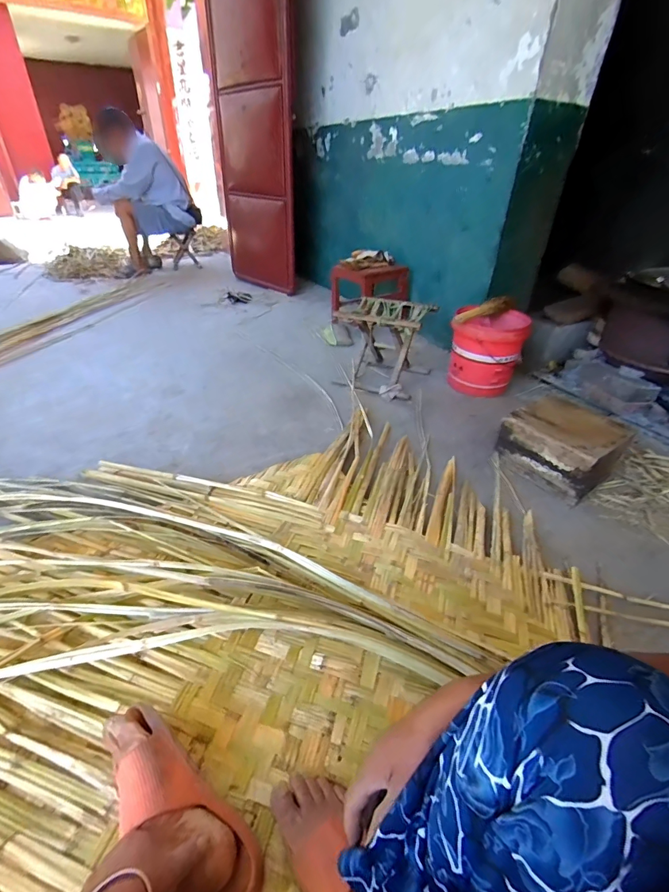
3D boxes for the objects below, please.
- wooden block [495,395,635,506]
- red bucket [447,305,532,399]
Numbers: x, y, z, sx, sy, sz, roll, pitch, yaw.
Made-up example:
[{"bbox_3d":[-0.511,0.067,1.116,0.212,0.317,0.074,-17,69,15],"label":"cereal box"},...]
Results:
[{"bbox_3d":[0.627,-0.001,1.114,0.218,0.143,0.272,-16,39,-24],"label":"wooden block"},{"bbox_3d":[0.563,-0.348,1.526,0.250,0.250,0.278,17,38,20],"label":"red bucket"}]

